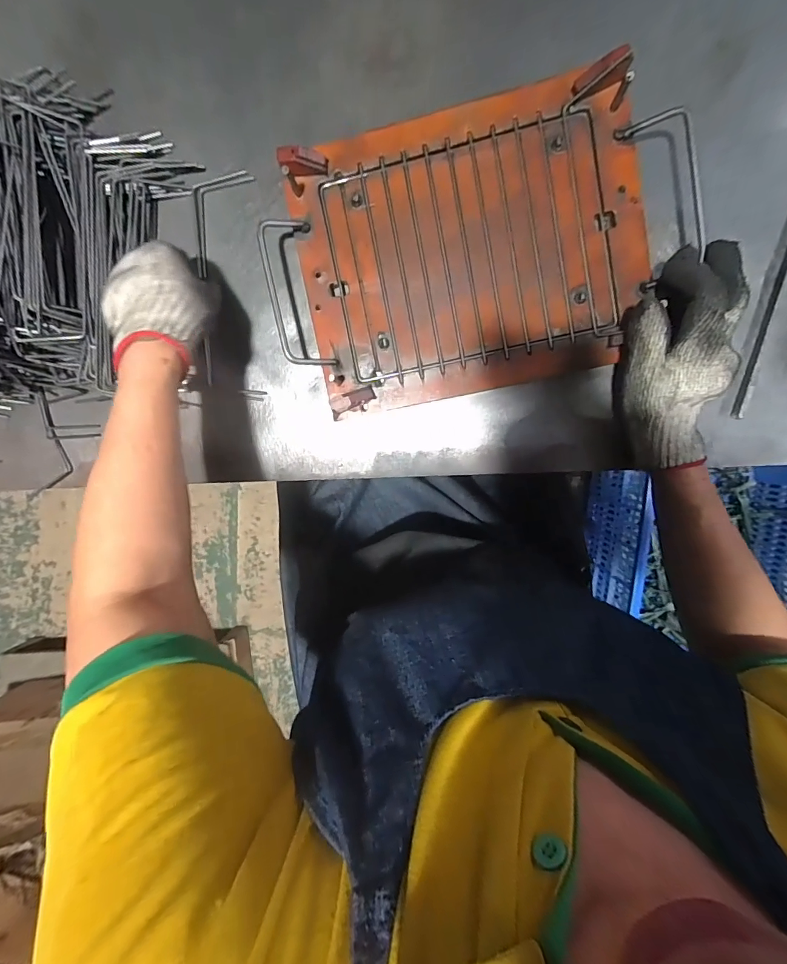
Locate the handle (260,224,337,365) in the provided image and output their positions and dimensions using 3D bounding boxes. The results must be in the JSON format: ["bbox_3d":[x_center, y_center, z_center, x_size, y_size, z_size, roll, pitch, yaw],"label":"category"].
[{"bbox_3d":[-0.088,-0.174,0.386,0.052,0.012,0.132,-13,95,-26],"label":"handle"}]

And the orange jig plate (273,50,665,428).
[{"bbox_3d":[0.080,-0.212,0.383,0.330,0.024,0.245,-11,93,7],"label":"orange jig plate"}]

